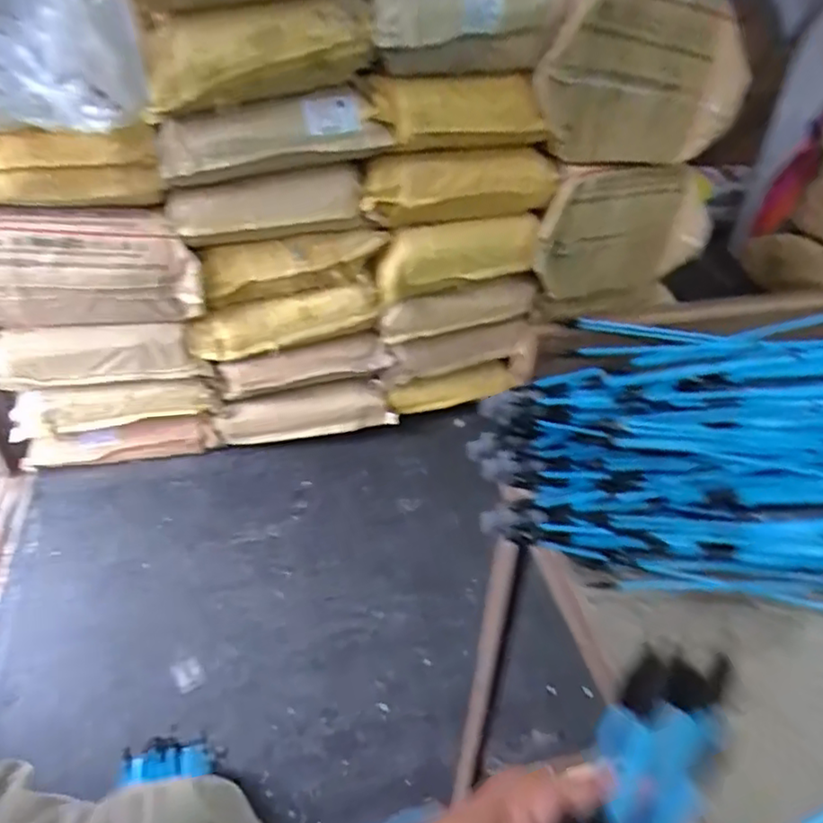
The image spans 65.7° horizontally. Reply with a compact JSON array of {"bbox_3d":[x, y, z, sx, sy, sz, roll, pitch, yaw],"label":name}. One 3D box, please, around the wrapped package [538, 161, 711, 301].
[{"bbox_3d":[0.472,-0.388,1.427,0.388,0.280,0.080,-9,40,-13],"label":"wrapped package"}]

